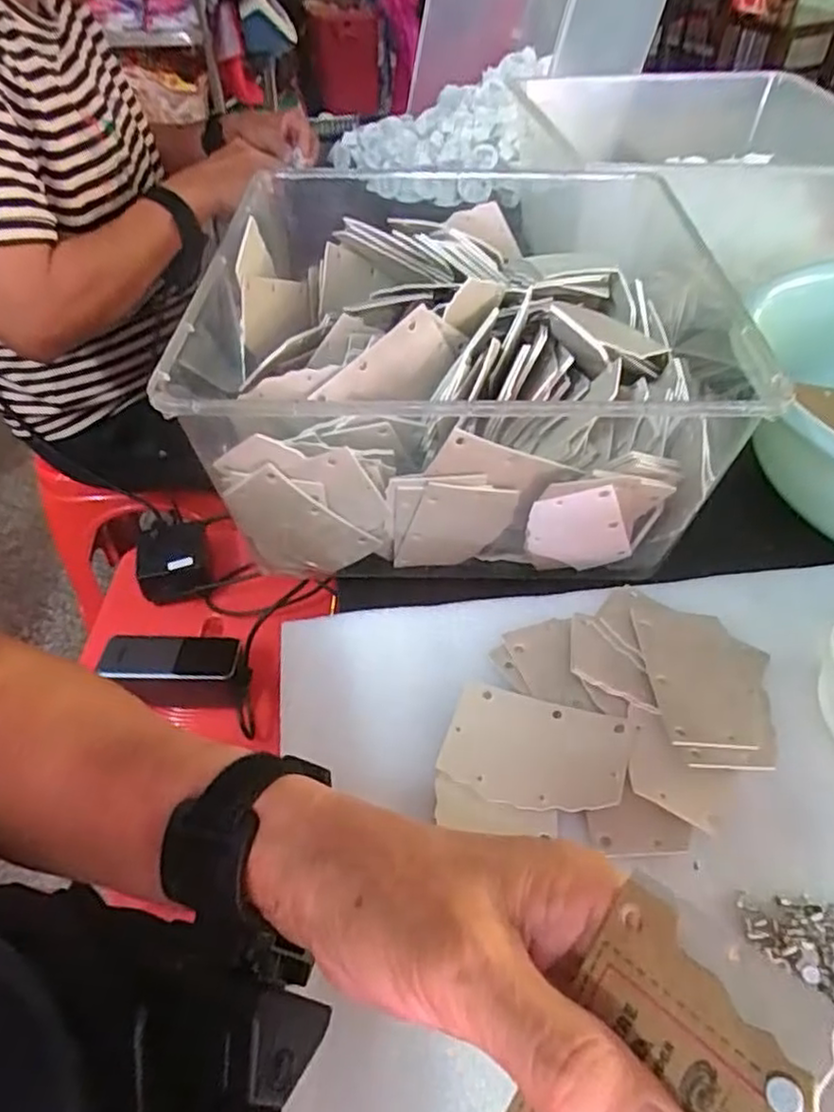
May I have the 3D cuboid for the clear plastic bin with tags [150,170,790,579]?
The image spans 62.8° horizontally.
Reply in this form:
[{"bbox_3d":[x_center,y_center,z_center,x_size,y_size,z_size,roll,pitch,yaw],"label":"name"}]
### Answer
[{"bbox_3d":[0.032,-0.128,0.451,0.337,0.122,0.296,-1,48,0],"label":"clear plastic bin with tags"}]

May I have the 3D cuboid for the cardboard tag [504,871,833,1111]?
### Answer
[{"bbox_3d":[0.054,0.125,0.155,0.054,0.004,0.081,23,78,50],"label":"cardboard tag"}]

